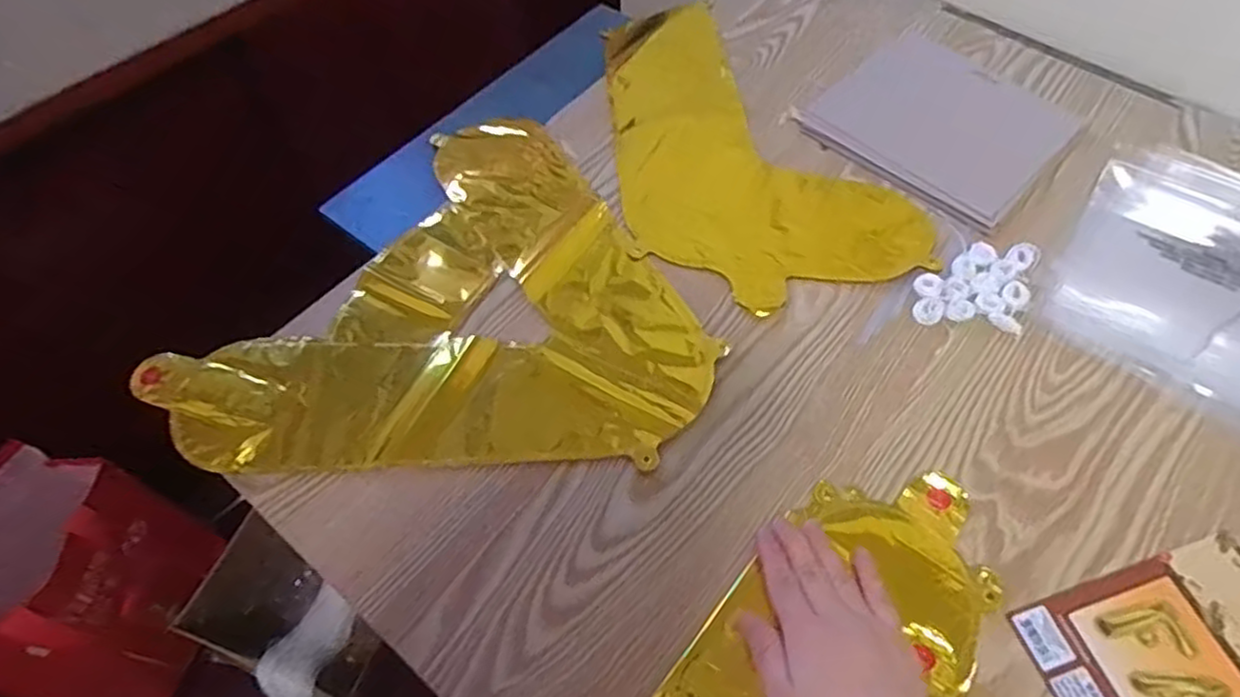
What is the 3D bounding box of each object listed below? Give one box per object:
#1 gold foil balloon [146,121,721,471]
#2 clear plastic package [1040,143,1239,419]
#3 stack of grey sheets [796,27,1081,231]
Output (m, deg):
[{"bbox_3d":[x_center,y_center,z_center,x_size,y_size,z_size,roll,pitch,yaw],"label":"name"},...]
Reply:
[{"bbox_3d":[-0.101,-0.022,0.535,0.328,0.010,0.365,29,63,17],"label":"gold foil balloon"},{"bbox_3d":[0.473,-0.058,0.552,0.219,0.007,0.251,36,65,20],"label":"clear plastic package"},{"bbox_3d":[0.293,-0.207,0.651,0.182,0.007,0.195,-40,66,-22],"label":"stack of grey sheets"}]

